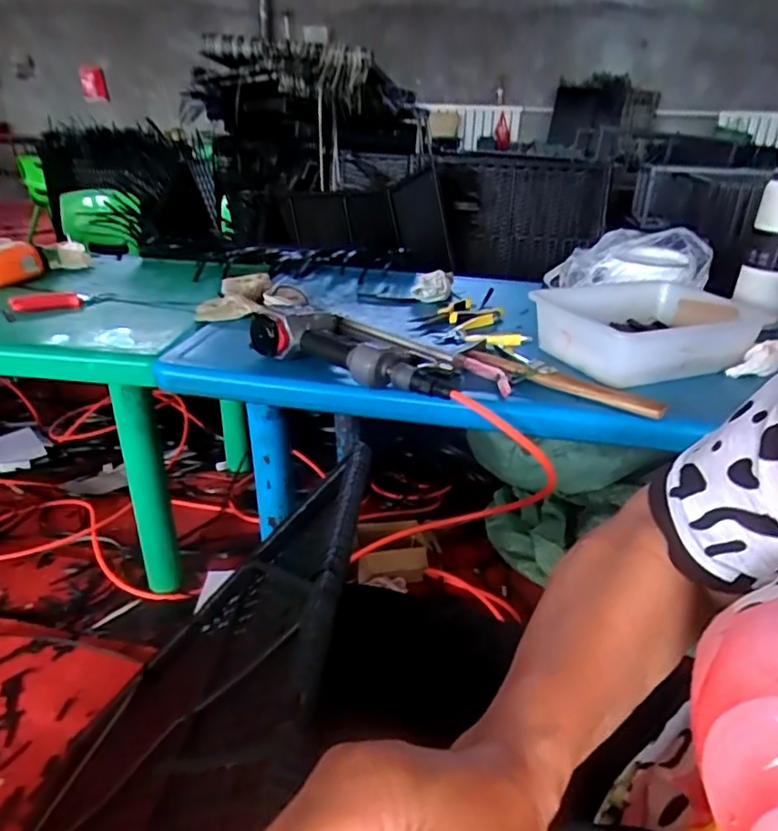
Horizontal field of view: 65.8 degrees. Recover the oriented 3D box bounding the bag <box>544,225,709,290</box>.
[{"bbox_3d":[0.406,-0.274,1.058,0.282,0.097,0.118,2,25,29],"label":"bag"}]

